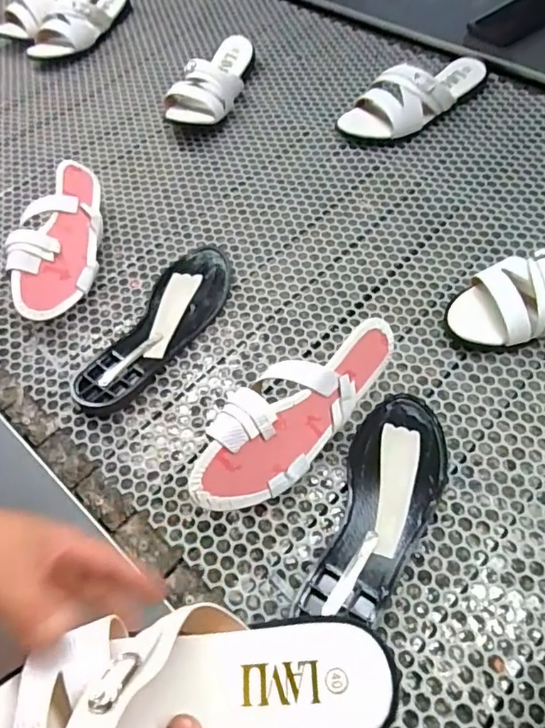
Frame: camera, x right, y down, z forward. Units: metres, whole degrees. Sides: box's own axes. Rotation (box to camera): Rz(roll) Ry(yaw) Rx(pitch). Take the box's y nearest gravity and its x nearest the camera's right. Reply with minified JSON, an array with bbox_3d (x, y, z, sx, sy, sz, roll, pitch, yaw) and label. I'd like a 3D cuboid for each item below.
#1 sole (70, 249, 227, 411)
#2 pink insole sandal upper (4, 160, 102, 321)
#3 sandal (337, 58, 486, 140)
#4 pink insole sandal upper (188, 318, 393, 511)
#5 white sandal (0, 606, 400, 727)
[{"bbox_3d":[-0.124,-0.044,0.628,0.081,0.022,0.252,20,60,18],"label":"sole"},{"bbox_3d":[-0.262,-0.159,0.674,0.097,0.040,0.229,21,59,-31],"label":"pink insole sandal upper"},{"bbox_3d":[0.205,-0.388,0.789,0.220,0.088,0.080,-35,60,-18],"label":"sandal"},{"bbox_3d":[0.017,0.043,0.522,0.085,0.082,0.238,34,65,25],"label":"pink insole sandal upper"},{"bbox_3d":[-0.052,0.184,0.294,0.223,0.059,0.093,-9,55,-6],"label":"white sandal"}]

